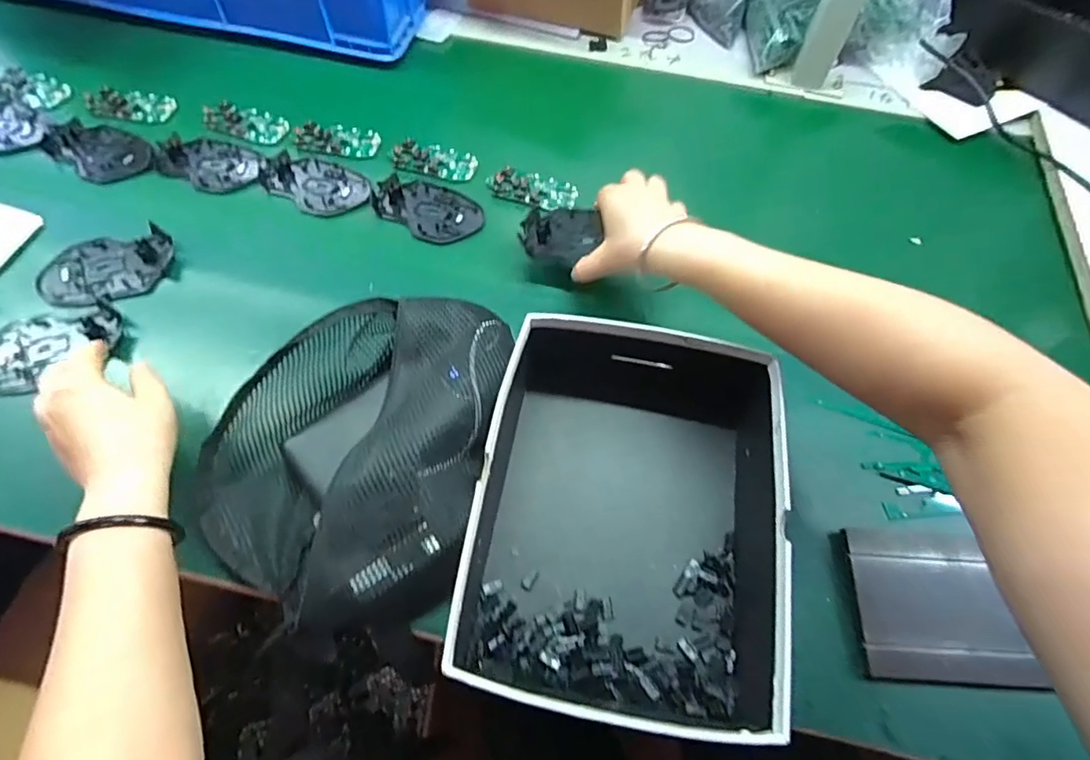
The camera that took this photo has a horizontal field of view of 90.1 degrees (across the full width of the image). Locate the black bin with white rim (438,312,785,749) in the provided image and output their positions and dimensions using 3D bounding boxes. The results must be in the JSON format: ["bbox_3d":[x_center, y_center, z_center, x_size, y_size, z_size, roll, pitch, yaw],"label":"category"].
[{"bbox_3d":[0.057,0.089,0.387,0.203,0.107,0.255,7,62,1],"label":"black bin with white rim"}]

